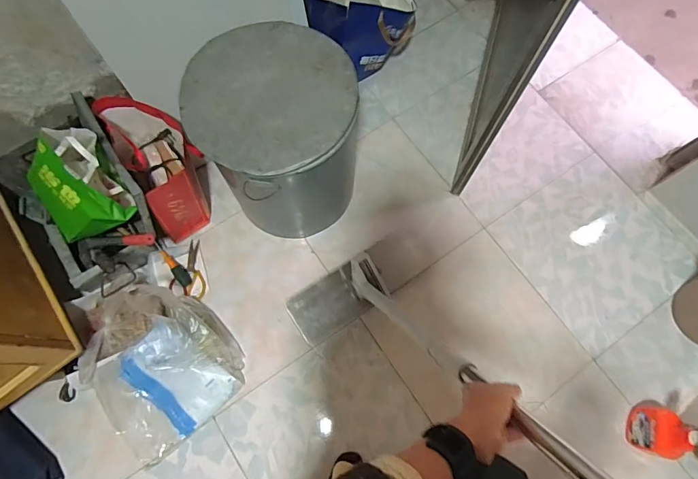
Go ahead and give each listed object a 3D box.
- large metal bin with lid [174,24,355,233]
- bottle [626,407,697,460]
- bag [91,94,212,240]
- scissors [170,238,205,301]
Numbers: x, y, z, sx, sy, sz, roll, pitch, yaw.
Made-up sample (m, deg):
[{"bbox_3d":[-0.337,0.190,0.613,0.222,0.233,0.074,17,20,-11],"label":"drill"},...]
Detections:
[{"bbox_3d":[-0.180,-0.265,1.121,0.362,0.466,0.382,0,73,0],"label":"large metal bin with lid"},{"bbox_3d":[0.812,0.487,1.024,0.071,0.254,0.124,24,75,7],"label":"bottle"},{"bbox_3d":[-0.548,-0.238,1.201,0.173,0.294,0.390,-24,75,-7],"label":"bag"},{"bbox_3d":[-0.477,0.090,1.251,0.099,0.016,0.179,12,64,-11],"label":"scissors"}]

